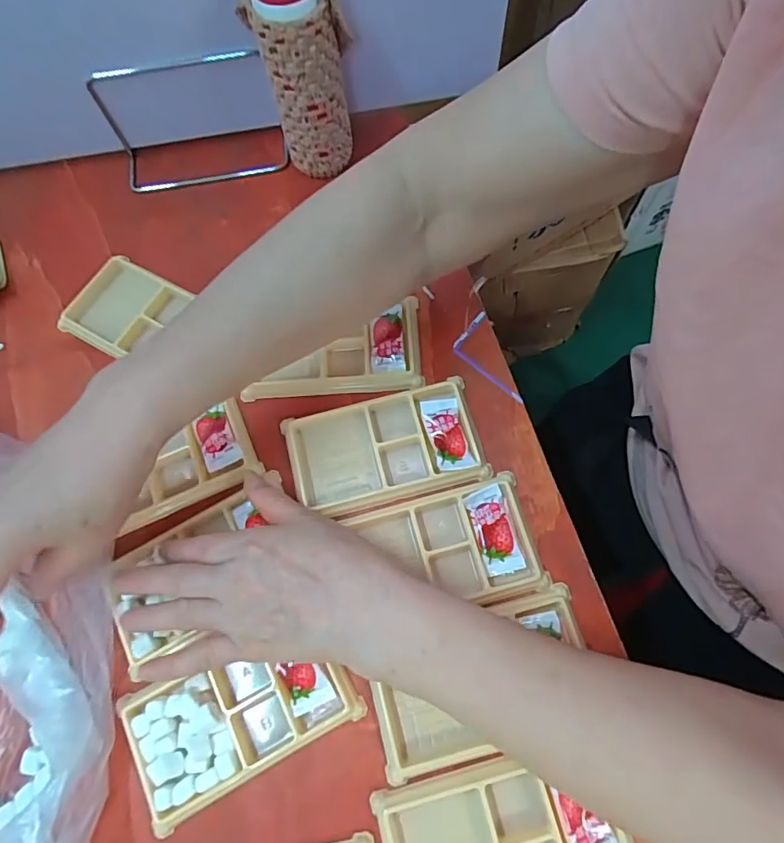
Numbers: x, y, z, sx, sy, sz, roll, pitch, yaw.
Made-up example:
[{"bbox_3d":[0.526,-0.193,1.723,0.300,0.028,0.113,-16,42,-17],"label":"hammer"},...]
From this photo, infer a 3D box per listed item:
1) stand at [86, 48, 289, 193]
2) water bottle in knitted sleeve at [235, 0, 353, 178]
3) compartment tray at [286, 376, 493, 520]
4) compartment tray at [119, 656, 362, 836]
[{"bbox_3d":[-0.172,-0.255,0.438,0.151,0.075,0.056,-10,70,-1],"label":"stand"},{"bbox_3d":[-0.067,-0.270,0.398,0.051,0.155,0.061,42,77,16],"label":"water bottle in knitted sleeve"},{"bbox_3d":[-0.006,0.017,0.369,0.135,0.013,0.080,-14,70,-2],"label":"compartment tray"},{"bbox_3d":[-0.093,0.177,0.314,0.131,0.017,0.073,-27,71,-7],"label":"compartment tray"}]

